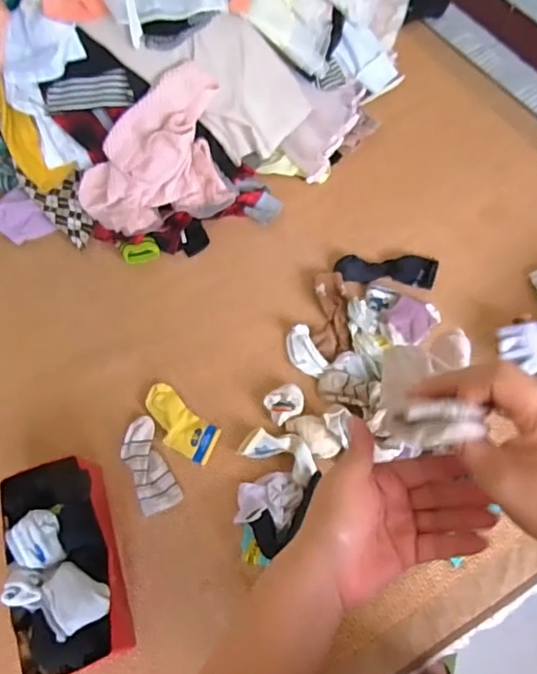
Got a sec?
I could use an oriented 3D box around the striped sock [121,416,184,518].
[{"bbox_3d":[-0.198,0.210,0.879,0.065,0.008,0.154,-25,67,-6],"label":"striped sock"}]

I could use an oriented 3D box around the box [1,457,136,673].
[{"bbox_3d":[-0.295,0.325,0.777,0.146,0.117,0.278,-16,67,-2],"label":"box"}]

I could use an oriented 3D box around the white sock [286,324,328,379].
[{"bbox_3d":[0.063,0.026,0.929,0.047,0.026,0.092,-26,68,-7],"label":"white sock"}]

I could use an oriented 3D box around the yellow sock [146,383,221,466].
[{"bbox_3d":[-0.152,0.147,0.906,0.156,0.016,0.073,37,75,18],"label":"yellow sock"}]

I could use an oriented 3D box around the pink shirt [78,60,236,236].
[{"bbox_3d":[-0.220,-0.332,1.002,0.299,0.168,0.198,-19,67,-4],"label":"pink shirt"}]

